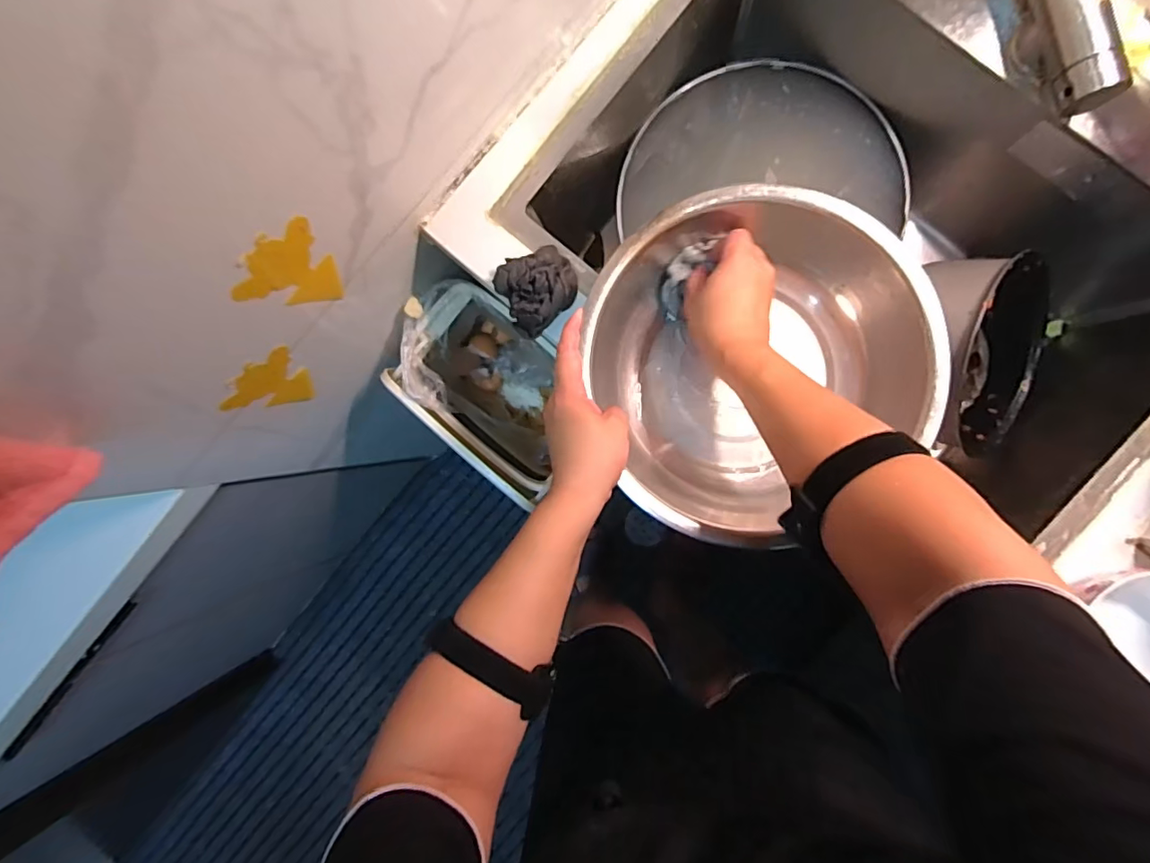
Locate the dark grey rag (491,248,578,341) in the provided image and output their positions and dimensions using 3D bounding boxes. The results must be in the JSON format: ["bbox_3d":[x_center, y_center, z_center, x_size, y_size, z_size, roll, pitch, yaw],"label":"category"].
[{"bbox_3d":[-0.032,-0.129,0.486,0.068,0.037,0.062,-26,88,5],"label":"dark grey rag"}]

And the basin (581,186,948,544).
[{"bbox_3d":[0.154,-0.050,0.455,0.261,0.080,0.281,0,90,5],"label":"basin"}]

